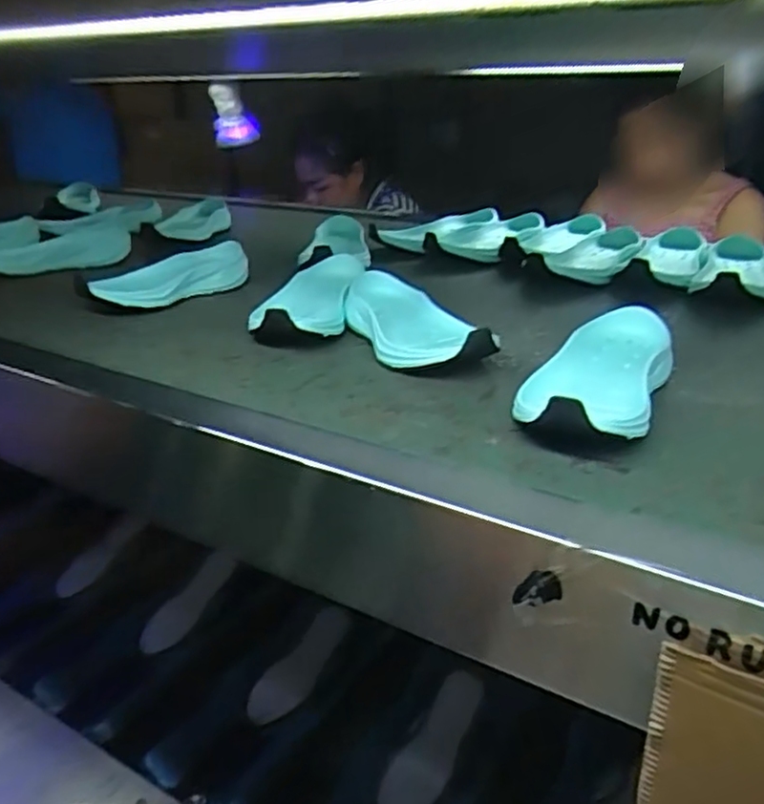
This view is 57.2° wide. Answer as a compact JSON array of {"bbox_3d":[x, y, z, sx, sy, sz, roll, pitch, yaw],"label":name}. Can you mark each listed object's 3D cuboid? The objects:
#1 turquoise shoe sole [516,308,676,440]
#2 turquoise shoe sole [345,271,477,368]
[{"bbox_3d":[0.142,-0.014,0.472,0.084,0.047,0.187,13,26,24],"label":"turquoise shoe sole"},{"bbox_3d":[0.022,-0.068,0.600,0.081,0.040,0.189,-5,25,-17],"label":"turquoise shoe sole"}]

